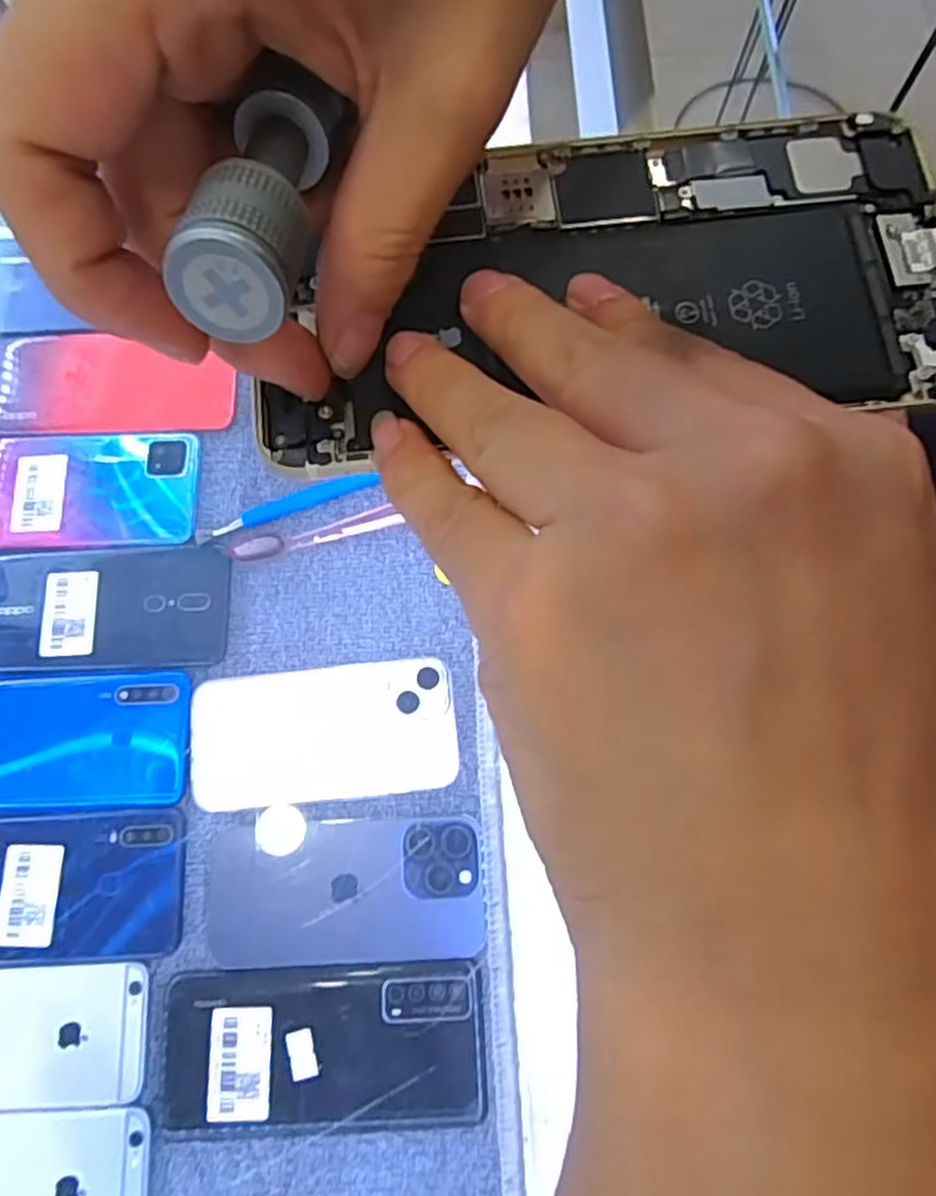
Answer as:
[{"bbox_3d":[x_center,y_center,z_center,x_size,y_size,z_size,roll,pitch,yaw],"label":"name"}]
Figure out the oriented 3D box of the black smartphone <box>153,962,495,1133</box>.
[{"bbox_3d":[-0.075,0.229,0.365,0.165,0.008,0.075,-3,75,0],"label":"black smartphone"}]

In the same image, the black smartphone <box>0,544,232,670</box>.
[{"bbox_3d":[-0.224,0.006,0.426,0.156,0.009,0.073,-2,75,0],"label":"black smartphone"}]

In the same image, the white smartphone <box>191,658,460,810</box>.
[{"bbox_3d":[-0.082,0.076,0.405,0.148,0.004,0.073,-6,75,-1],"label":"white smartphone"}]

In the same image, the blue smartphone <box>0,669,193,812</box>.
[{"bbox_3d":[-0.241,0.081,0.407,0.162,0.008,0.076,-2,75,0],"label":"blue smartphone"}]

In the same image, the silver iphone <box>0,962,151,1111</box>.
[{"bbox_3d":[-0.236,0.226,0.368,0.134,0.004,0.065,-2,75,0],"label":"silver iphone"}]

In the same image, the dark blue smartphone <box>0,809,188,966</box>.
[{"bbox_3d":[-0.235,0.156,0.385,0.154,0.005,0.075,-3,75,0],"label":"dark blue smartphone"}]

